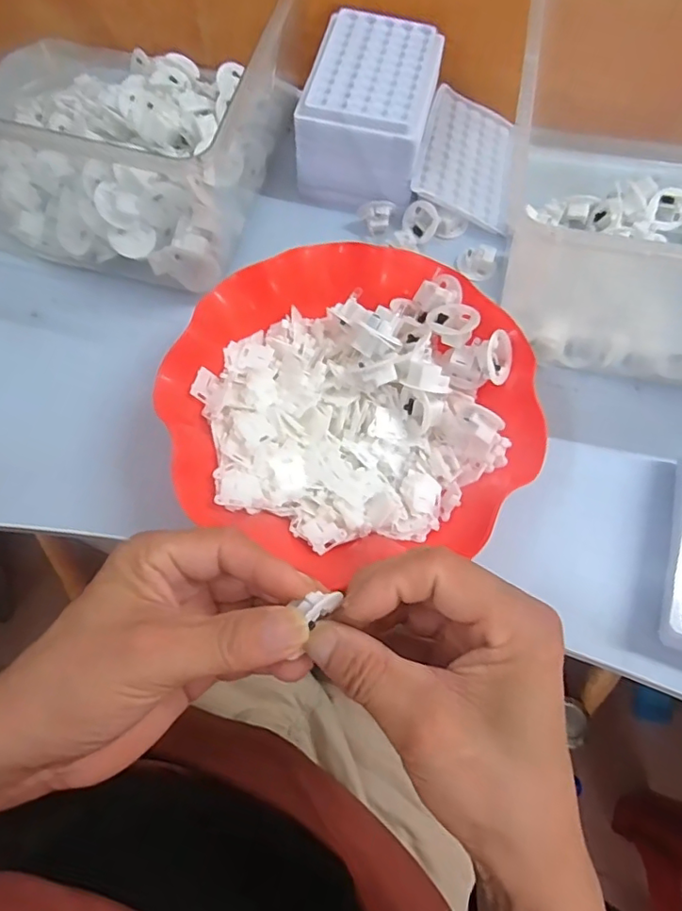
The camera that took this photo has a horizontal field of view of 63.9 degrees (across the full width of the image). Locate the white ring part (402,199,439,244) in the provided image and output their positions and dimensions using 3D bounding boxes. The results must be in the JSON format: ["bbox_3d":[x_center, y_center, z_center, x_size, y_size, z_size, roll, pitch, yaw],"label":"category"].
[{"bbox_3d":[0.069,-0.196,0.461,0.031,0.016,0.028,48,116,7],"label":"white ring part"}]

